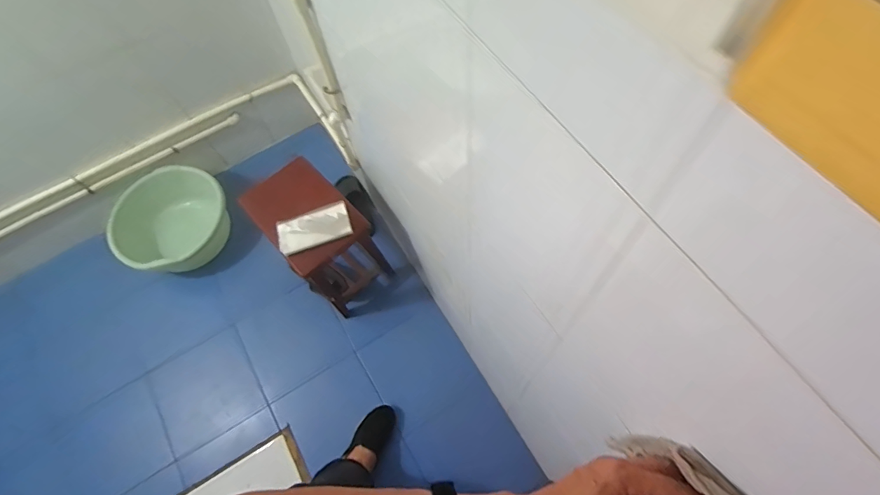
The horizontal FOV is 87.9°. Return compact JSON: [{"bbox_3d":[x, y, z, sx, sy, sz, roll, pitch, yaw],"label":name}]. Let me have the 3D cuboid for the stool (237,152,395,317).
[{"bbox_3d":[-0.350,-0.022,1.393,0.244,0.402,0.315,-40,69,-15],"label":"stool"}]

